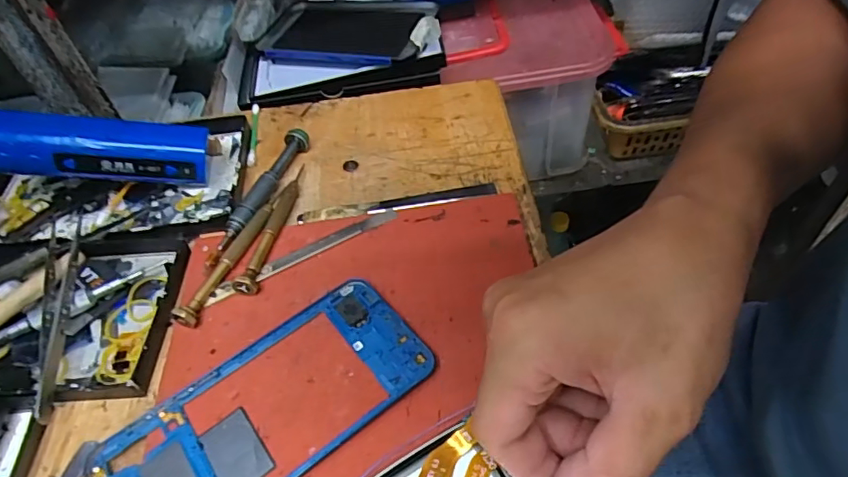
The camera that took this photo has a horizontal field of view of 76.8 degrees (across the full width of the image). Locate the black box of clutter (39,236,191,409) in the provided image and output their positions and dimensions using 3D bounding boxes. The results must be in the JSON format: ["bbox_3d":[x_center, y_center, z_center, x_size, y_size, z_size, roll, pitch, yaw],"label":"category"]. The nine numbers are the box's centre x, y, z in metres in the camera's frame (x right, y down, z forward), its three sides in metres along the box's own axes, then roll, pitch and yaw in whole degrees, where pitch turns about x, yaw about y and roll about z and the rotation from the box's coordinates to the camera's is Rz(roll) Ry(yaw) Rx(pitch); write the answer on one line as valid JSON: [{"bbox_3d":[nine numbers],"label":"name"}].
[{"bbox_3d":[-0.171,0.041,0.300,0.058,0.018,0.098,-8,50,-1],"label":"black box of clutter"}]

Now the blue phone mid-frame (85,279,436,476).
[{"bbox_3d":[-0.076,0.082,0.256,0.158,0.004,0.071,-33,54,-20],"label":"blue phone mid-frame"}]

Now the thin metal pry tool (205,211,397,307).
[{"bbox_3d":[-0.071,0.008,0.318,0.120,0.004,0.010,-26,52,-15],"label":"thin metal pry tool"}]

